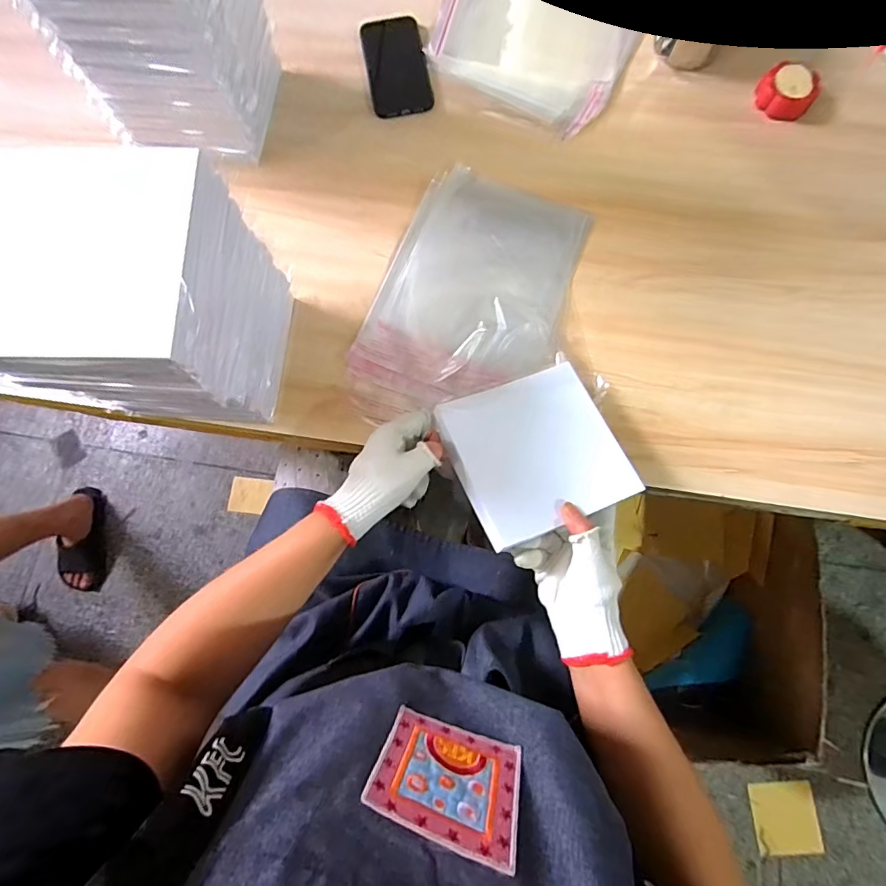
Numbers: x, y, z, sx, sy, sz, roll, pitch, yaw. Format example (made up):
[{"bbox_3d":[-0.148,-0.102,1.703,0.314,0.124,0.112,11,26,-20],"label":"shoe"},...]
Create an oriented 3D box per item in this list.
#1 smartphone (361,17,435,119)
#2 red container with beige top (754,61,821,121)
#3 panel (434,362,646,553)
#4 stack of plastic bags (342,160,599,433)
[{"bbox_3d":[-0.060,-0.489,0.620,0.076,0.004,0.147,-10,78,-2],"label":"smartphone"},{"bbox_3d":[0.426,-0.435,0.591,0.067,0.024,0.059,36,81,7],"label":"red container with beige top"},{"bbox_3d":[0.087,0.007,0.456,0.151,0.010,0.148,-21,73,-7],"label":"panel"},{"bbox_3d":[0.032,-0.163,0.543,0.207,0.015,0.318,19,79,4],"label":"stack of plastic bags"}]

